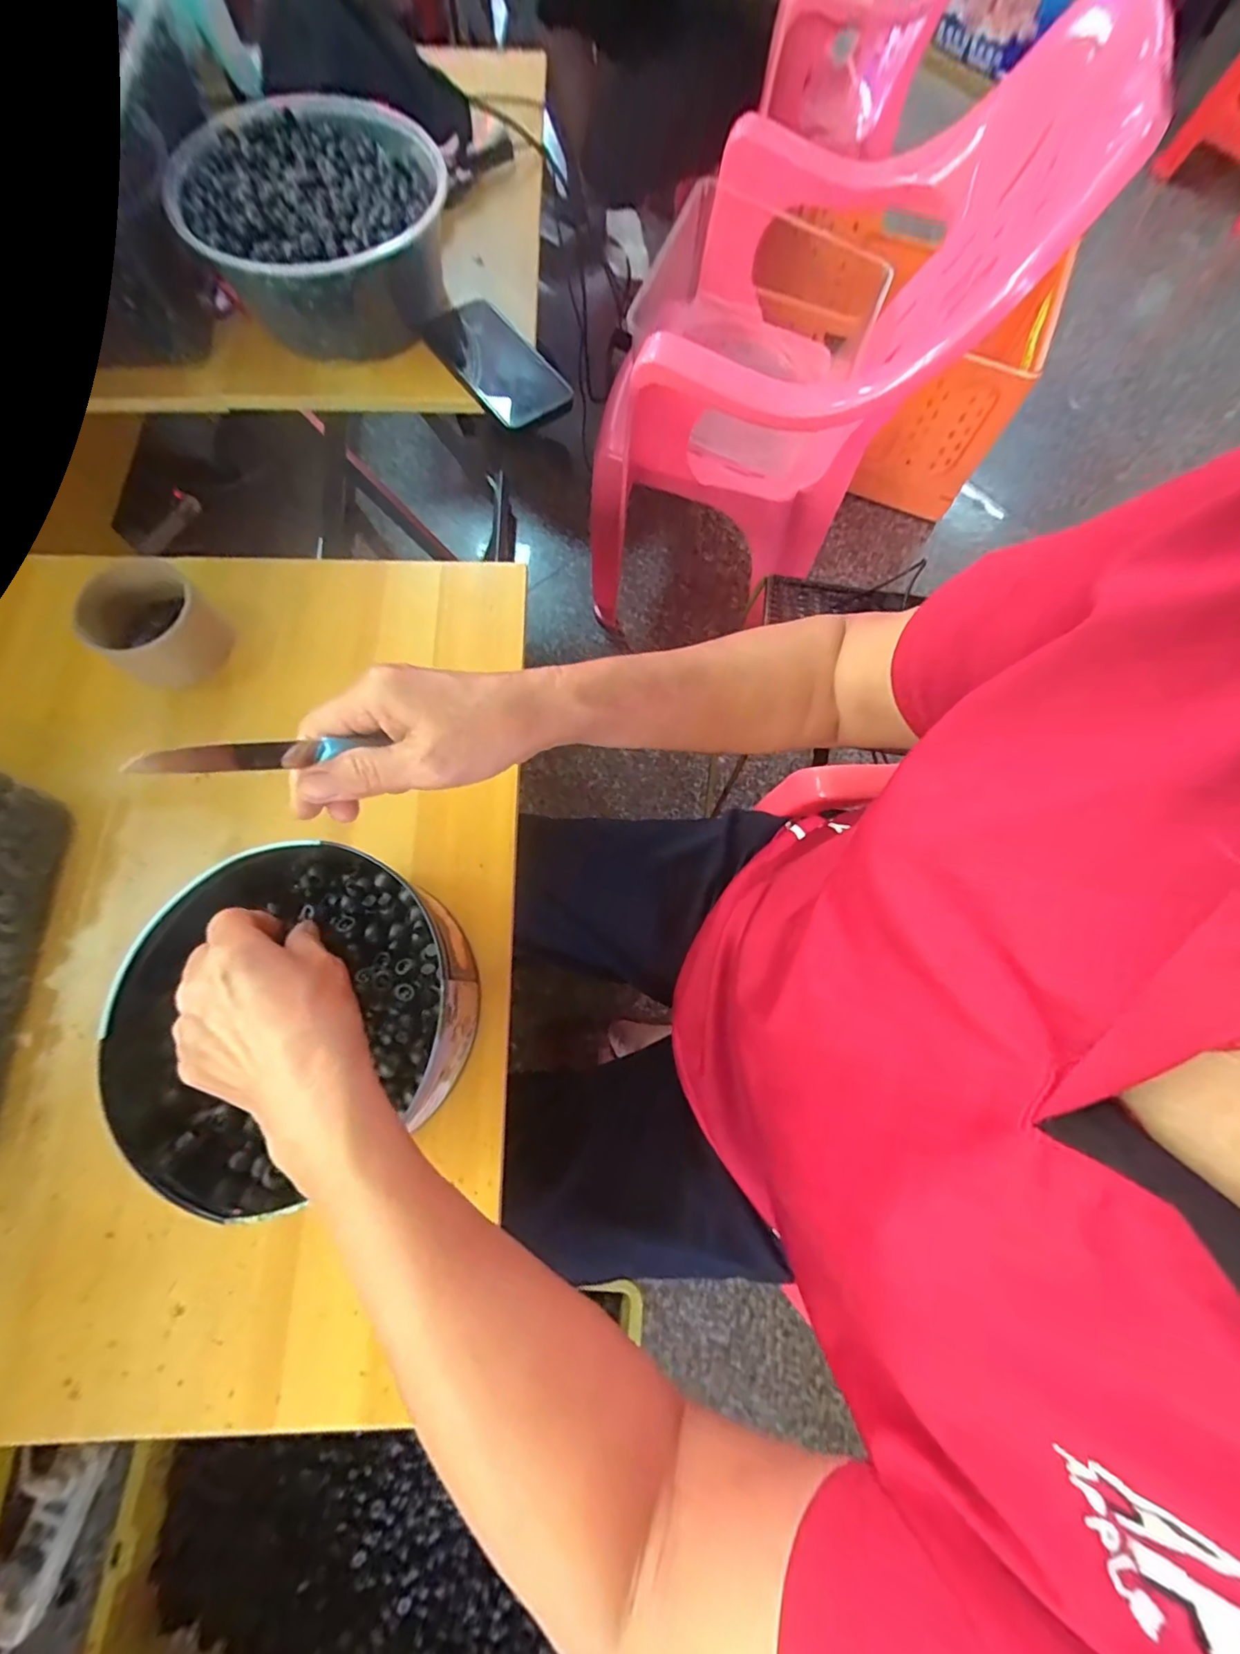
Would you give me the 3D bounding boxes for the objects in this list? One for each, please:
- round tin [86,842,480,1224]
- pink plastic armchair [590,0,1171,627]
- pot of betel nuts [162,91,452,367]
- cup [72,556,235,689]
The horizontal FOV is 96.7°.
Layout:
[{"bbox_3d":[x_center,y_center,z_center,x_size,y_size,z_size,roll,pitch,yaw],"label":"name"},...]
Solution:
[{"bbox_3d":[-0.205,0.110,0.338,0.217,0.063,0.199,1,73,-2],"label":"round tin"},{"bbox_3d":[0.241,-0.676,0.858,0.487,0.706,0.545,21,73,5],"label":"pink plastic armchair"},{"bbox_3d":[-0.284,-0.572,0.542,0.231,0.095,0.229,1,73,-2],"label":"pot of betel nuts"},{"bbox_3d":[-0.358,-0.156,0.429,0.072,0.052,0.079,1,73,-2],"label":"cup"}]

